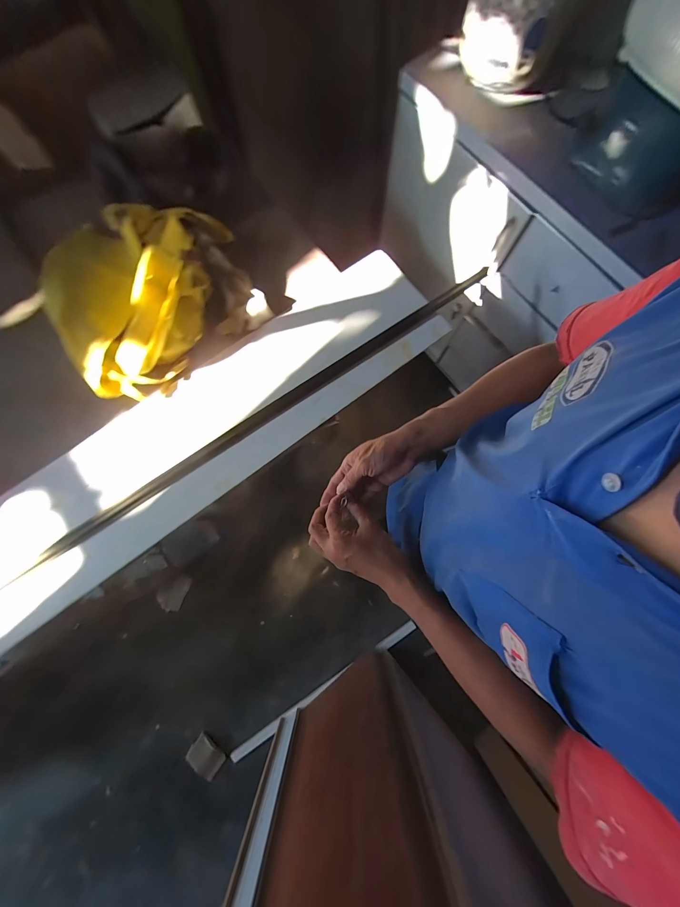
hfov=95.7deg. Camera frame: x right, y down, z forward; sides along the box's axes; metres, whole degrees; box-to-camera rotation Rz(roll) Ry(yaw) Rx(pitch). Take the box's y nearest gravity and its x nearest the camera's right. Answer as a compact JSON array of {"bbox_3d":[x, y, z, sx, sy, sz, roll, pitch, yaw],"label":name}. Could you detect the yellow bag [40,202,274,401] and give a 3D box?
[{"bbox_3d":[-0.365,-0.312,0.618,0.362,0.151,0.302,-32,82,-6],"label":"yellow bag"}]

